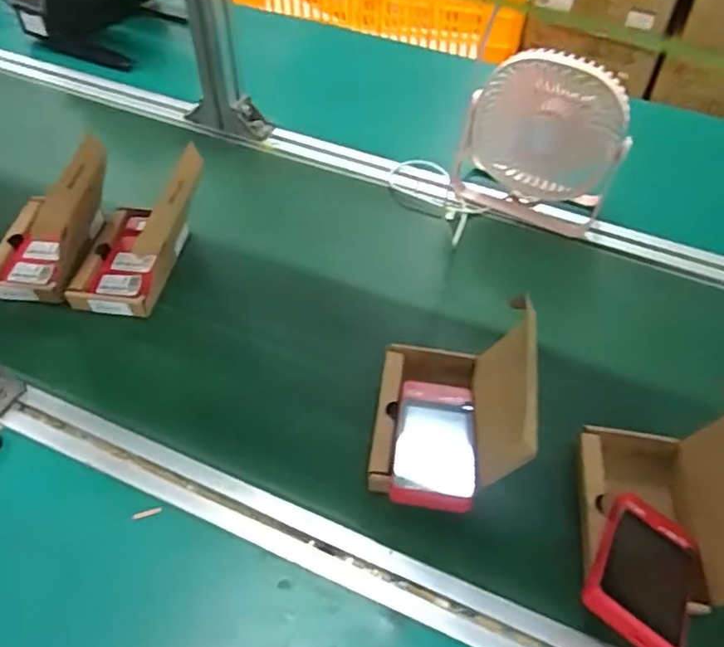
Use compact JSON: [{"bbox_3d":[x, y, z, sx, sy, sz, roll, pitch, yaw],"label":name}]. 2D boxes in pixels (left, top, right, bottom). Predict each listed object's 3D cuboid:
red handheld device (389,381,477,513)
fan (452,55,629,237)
[{"bbox_3d":[0.059,0.096,0.514,0.062,0.017,0.128,5,37,4],"label":"red handheld device"},{"bbox_3d":[0.201,-0.210,0.712,0.176,0.173,0.085,20,52,16],"label":"fan"}]

